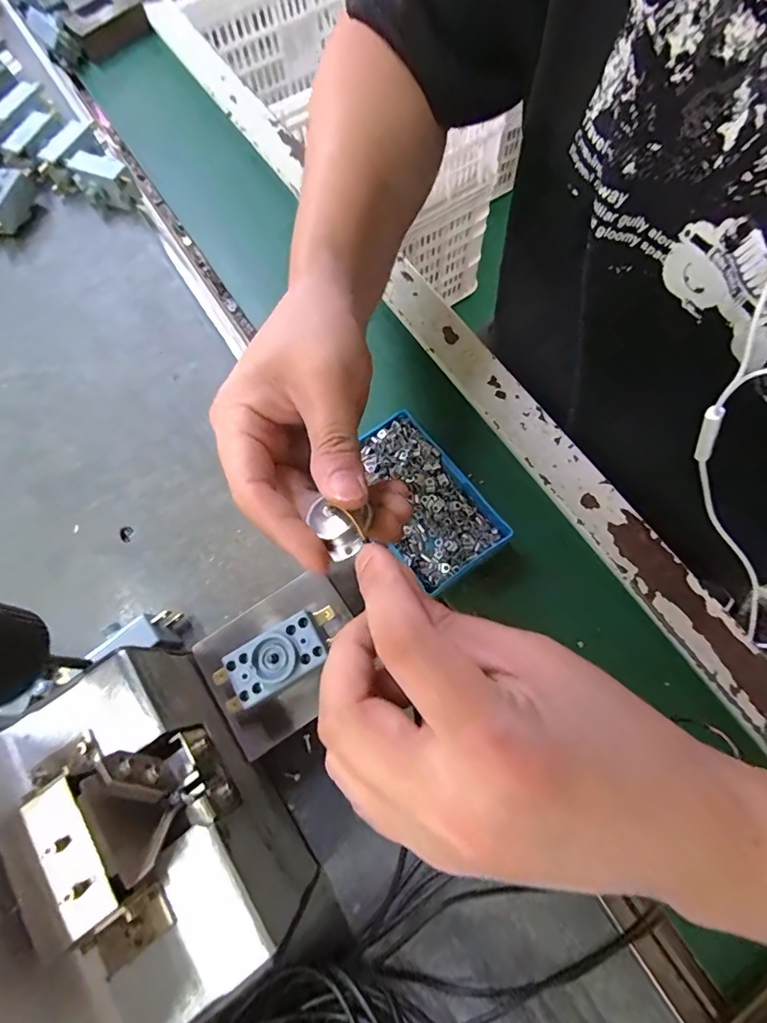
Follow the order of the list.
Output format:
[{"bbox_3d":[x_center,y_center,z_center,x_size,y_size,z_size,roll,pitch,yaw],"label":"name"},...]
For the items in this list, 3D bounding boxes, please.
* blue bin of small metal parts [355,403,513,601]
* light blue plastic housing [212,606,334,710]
[{"bbox_3d":[0.023,-0.007,0.316,0.067,0.023,0.111,-38,73,-11],"label":"blue bin of small metal parts"},{"bbox_3d":[-0.052,0.073,0.236,0.064,0.021,0.026,-29,71,-8],"label":"light blue plastic housing"}]

